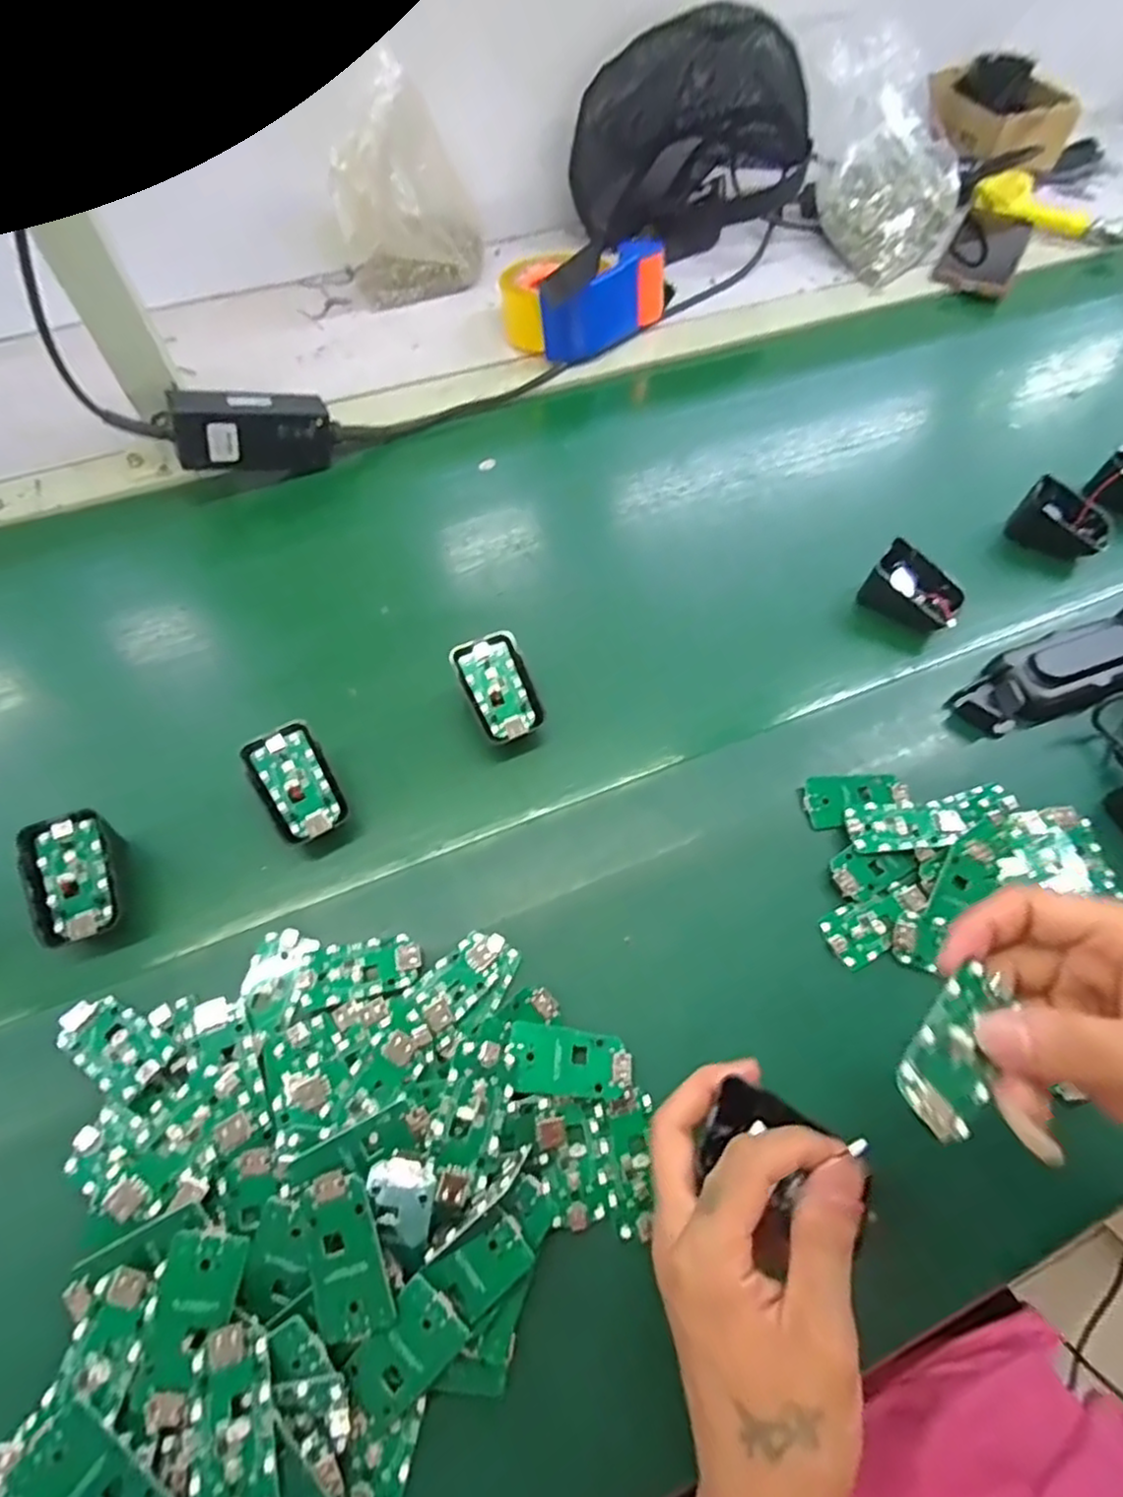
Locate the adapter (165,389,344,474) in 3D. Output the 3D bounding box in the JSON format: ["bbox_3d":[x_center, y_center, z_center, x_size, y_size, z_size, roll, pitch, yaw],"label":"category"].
[{"bbox_3d":[-0.240,-0.252,0.524,0.120,0.053,0.028,-13,59,-26],"label":"adapter"}]

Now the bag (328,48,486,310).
[{"bbox_3d":[-0.149,-0.527,0.638,0.137,0.156,0.099,-6,59,-4],"label":"bag"}]

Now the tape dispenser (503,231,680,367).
[{"bbox_3d":[0.017,-0.446,0.639,0.148,0.075,0.104,-32,65,-18],"label":"tape dispenser"}]

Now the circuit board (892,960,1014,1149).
[{"bbox_3d":[0.145,0.108,0.238,0.063,0.005,0.031,-40,81,-24],"label":"circuit board"}]

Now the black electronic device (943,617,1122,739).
[{"bbox_3d":[0.337,-0.052,0.446,0.147,0.028,0.052,-19,61,-12],"label":"black electronic device"}]

